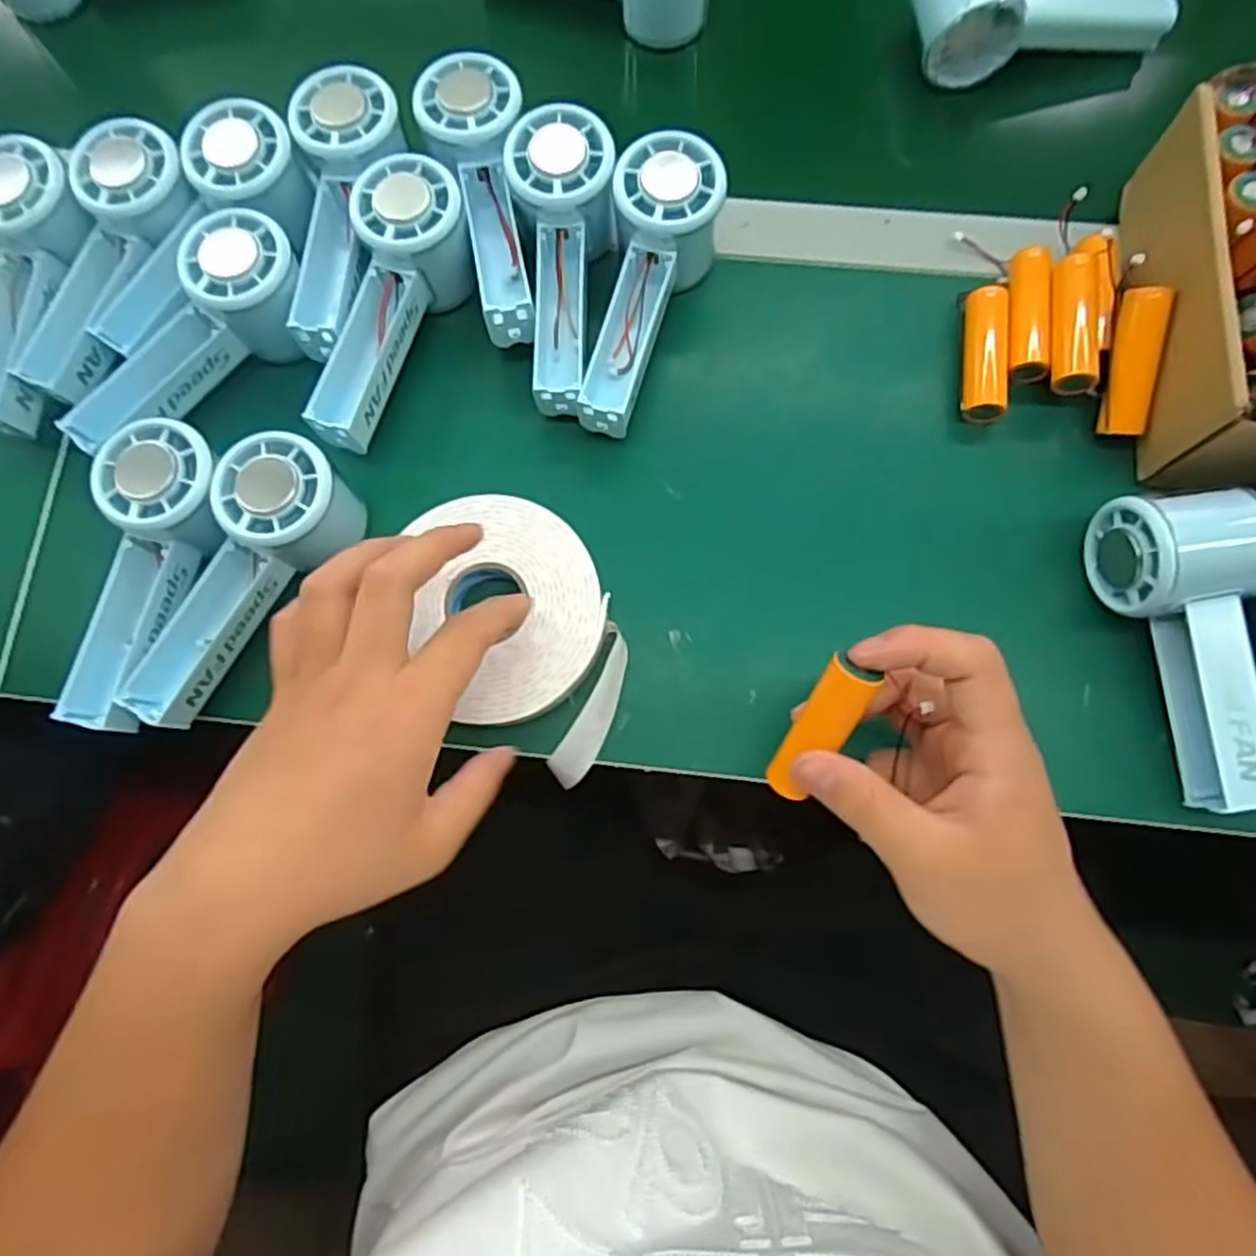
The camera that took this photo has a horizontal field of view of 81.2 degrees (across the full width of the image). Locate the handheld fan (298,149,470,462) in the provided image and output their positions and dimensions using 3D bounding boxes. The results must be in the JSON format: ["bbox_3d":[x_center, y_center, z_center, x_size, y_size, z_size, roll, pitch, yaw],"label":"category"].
[{"bbox_3d":[-0.128,-0.172,0.398,0.060,0.052,0.155,18,91,6],"label":"handheld fan"}]

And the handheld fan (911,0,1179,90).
[{"bbox_3d":[0.244,-0.378,0.435,0.147,0.044,0.073,-8,77,0],"label":"handheld fan"}]

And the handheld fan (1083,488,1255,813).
[{"bbox_3d":[0.269,0.009,0.341,0.062,0.048,0.147,-6,77,0],"label":"handheld fan"}]

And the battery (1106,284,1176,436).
[{"bbox_3d":[0.262,-0.136,0.376,0.020,0.014,0.071,2,103,2],"label":"battery"}]

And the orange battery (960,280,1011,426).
[{"bbox_3d":[0.196,-0.149,0.401,0.023,0.020,0.073,5,77,3],"label":"orange battery"}]

